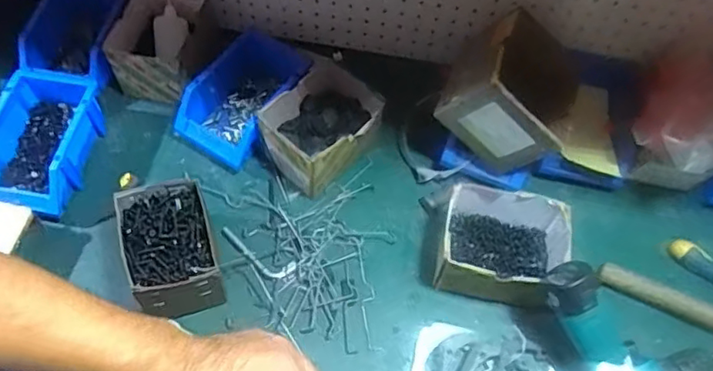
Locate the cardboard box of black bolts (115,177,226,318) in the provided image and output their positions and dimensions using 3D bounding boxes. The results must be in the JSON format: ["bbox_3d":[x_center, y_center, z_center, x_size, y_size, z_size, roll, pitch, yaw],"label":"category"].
[{"bbox_3d":[-0.220,0.084,0.717,0.106,0.095,0.159,-16,61,-13],"label":"cardboard box of black bolts"}]

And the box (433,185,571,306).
[{"bbox_3d":[0.178,0.076,0.744,0.155,0.093,0.133,16,59,6],"label":"box"}]

